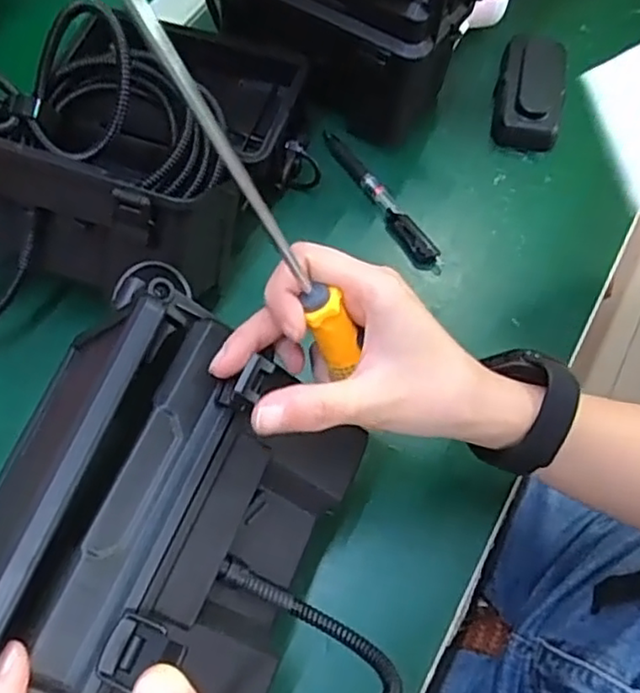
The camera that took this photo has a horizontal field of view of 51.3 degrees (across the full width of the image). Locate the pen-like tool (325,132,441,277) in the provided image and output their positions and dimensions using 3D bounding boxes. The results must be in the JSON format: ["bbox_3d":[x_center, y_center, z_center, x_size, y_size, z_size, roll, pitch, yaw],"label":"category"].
[{"bbox_3d":[0.044,-0.112,0.495,0.018,0.007,0.141,-29,69,-14],"label":"pen-like tool"}]

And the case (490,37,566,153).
[{"bbox_3d":[0.169,-0.208,0.534,0.052,0.024,0.108,14,65,5],"label":"case"}]

